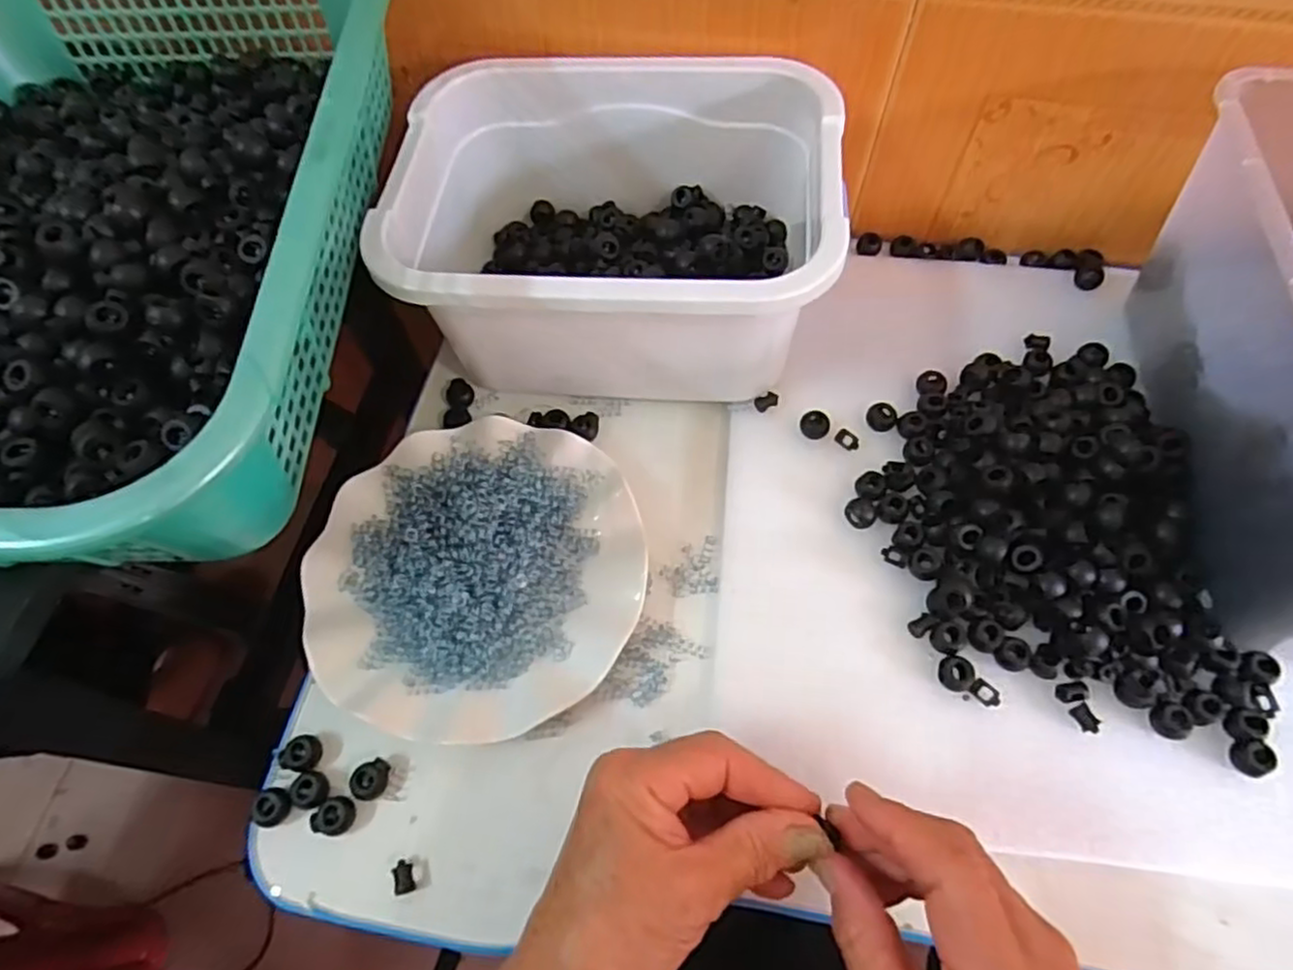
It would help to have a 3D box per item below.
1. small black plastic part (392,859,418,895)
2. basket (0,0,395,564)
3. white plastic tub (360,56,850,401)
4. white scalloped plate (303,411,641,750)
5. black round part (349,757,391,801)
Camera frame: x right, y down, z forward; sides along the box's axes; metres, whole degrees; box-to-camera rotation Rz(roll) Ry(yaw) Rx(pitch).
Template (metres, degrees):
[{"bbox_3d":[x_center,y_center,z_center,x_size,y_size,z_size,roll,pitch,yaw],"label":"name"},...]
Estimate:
[{"bbox_3d":[-0.116,0.187,0.336,0.010,0.005,0.015,-17,64,-7],"label":"small black plastic part"},{"bbox_3d":[-0.276,-0.134,0.333,0.296,0.089,0.383,-1,63,1],"label":"basket"},{"bbox_3d":[-0.019,-0.153,0.432,0.241,0.111,0.186,2,63,2],"label":"white plastic tub"},{"bbox_3d":[-0.094,0.045,0.391,0.178,0.030,0.177,-1,63,1],"label":"white scalloped plate"},{"bbox_3d":[-0.139,0.148,0.355,0.014,0.011,0.020,29,67,15],"label":"black round part"}]

